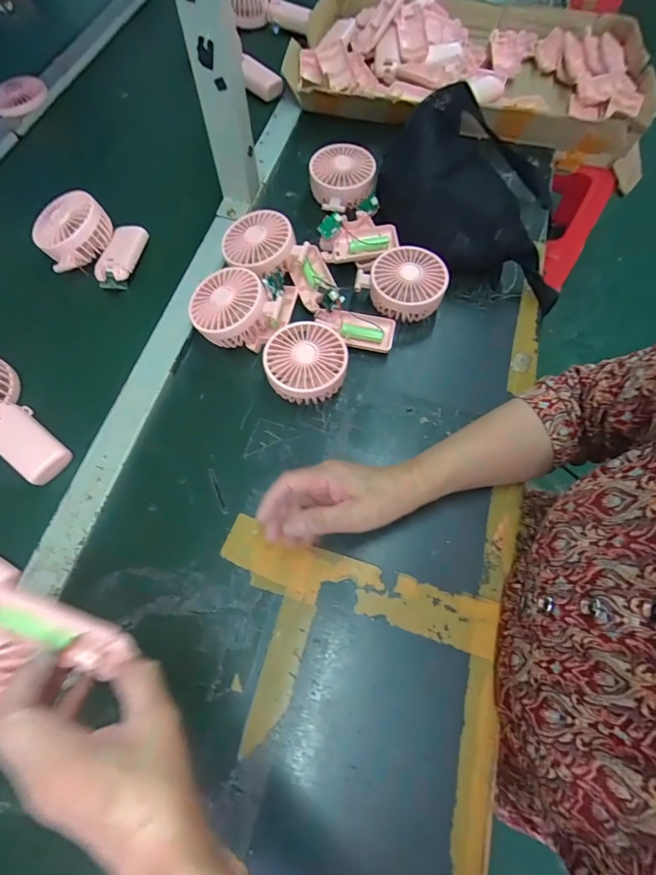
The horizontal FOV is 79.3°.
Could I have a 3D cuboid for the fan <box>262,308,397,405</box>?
[{"bbox_3d":[0.001,-0.100,0.435,0.089,0.046,0.153,42,73,15],"label":"fan"}]

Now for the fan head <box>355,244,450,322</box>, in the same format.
[{"bbox_3d":[0.086,-0.179,0.468,0.100,0.046,0.079,25,70,10],"label":"fan head"}]

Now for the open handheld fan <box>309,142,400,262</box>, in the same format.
[{"bbox_3d":[0.030,-0.301,0.515,0.091,0.049,0.177,-6,68,-2],"label":"open handheld fan"}]

